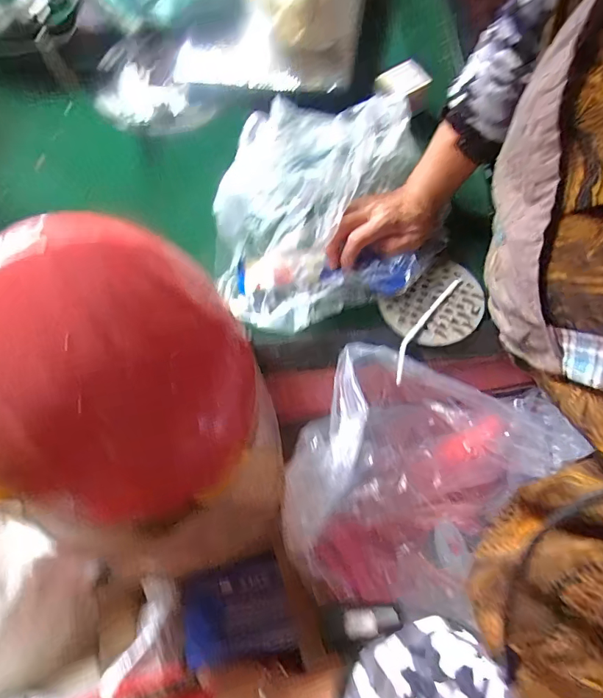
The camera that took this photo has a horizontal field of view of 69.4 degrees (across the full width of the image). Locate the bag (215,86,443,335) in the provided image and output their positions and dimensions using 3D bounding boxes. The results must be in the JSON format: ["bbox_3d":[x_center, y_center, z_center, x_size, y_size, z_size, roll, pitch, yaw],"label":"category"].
[{"bbox_3d":[0.023,-0.151,0.453,0.250,0.098,0.209,-21,73,-6],"label":"bag"}]

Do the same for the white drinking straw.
[{"bbox_3d":[0.129,-0.025,0.456,0.018,0.005,0.135,31,75,10],"label":"white drinking straw"}]

